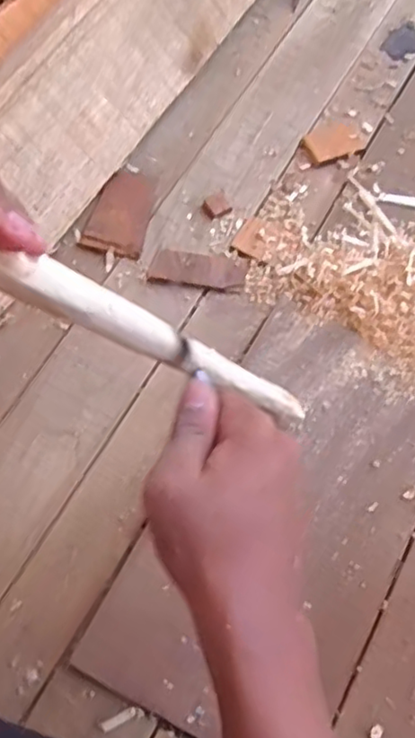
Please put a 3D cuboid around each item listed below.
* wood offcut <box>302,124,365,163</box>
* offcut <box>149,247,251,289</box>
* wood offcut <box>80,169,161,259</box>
[{"bbox_3d":[0.134,-0.242,0.684,0.059,0.004,0.044,-21,71,-11],"label":"wood offcut"},{"bbox_3d":[-0.008,-0.096,0.612,0.091,0.005,0.035,5,68,-1],"label":"offcut"},{"bbox_3d":[-0.083,-0.154,0.633,0.057,0.011,0.088,18,68,4],"label":"wood offcut"}]

